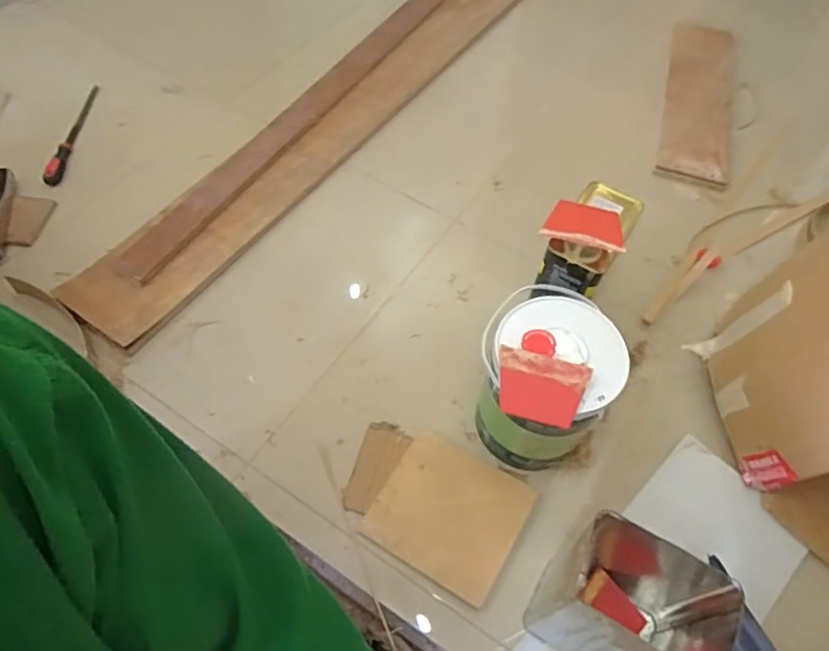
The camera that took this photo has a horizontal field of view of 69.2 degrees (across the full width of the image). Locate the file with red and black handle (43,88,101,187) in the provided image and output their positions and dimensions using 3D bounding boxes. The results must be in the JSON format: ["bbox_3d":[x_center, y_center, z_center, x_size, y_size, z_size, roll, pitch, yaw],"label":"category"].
[{"bbox_3d":[-0.709,-0.397,1.244,0.041,0.029,0.300,-3,57,-4],"label":"file with red and black handle"}]

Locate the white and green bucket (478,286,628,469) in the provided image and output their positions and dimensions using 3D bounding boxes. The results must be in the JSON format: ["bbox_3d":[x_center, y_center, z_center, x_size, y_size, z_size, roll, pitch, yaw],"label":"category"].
[{"bbox_3d":[0.182,0.086,0.875,0.172,0.238,0.196,-21,60,-15],"label":"white and green bucket"}]

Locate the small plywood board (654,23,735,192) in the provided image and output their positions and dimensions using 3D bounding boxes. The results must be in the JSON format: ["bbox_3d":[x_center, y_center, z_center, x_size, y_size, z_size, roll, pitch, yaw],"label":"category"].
[{"bbox_3d":[0.680,-0.540,1.432,0.165,0.023,0.582,20,57,1],"label":"small plywood board"}]

